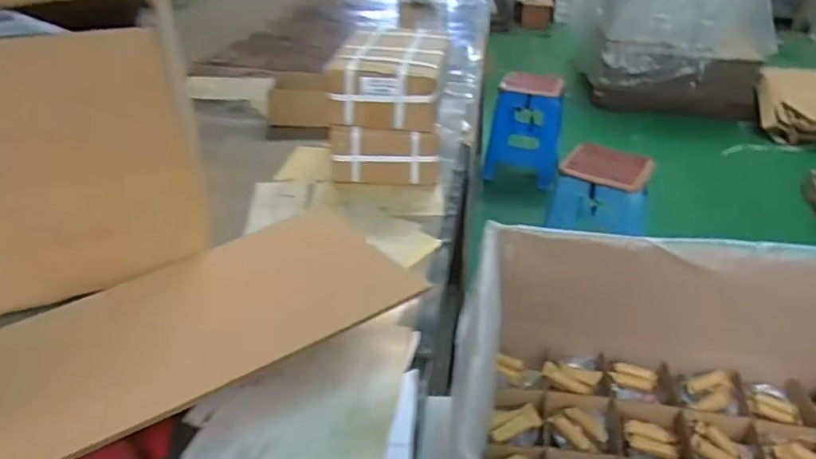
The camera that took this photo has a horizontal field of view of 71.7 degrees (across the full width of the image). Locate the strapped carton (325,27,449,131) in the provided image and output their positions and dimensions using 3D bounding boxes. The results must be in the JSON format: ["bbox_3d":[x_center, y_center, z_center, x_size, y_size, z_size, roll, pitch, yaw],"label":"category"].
[{"bbox_3d":[-0.032,-0.329,1.192,0.224,0.114,0.295,4,34,4],"label":"strapped carton"}]

